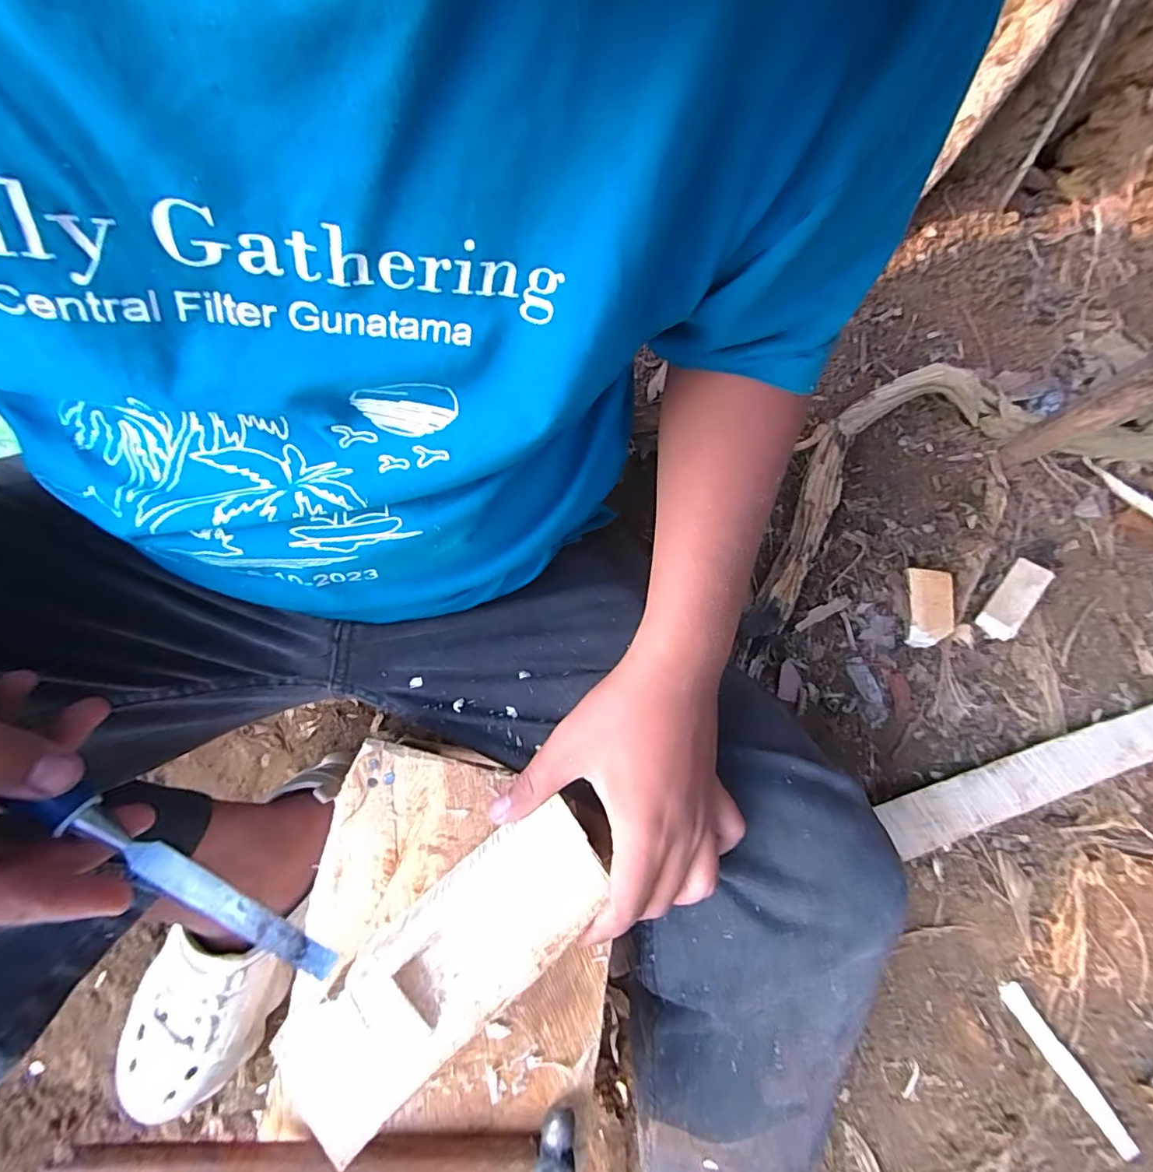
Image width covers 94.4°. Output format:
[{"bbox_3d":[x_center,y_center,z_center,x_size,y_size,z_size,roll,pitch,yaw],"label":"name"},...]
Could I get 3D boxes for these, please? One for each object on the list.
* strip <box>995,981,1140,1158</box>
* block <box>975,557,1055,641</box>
[{"bbox_3d":[0.477,0.468,0.516,0.022,0.008,0.185,-34,84,-18],"label":"strip"},{"bbox_3d":[0.495,0.015,0.605,0.038,0.028,0.091,33,84,26],"label":"block"}]

